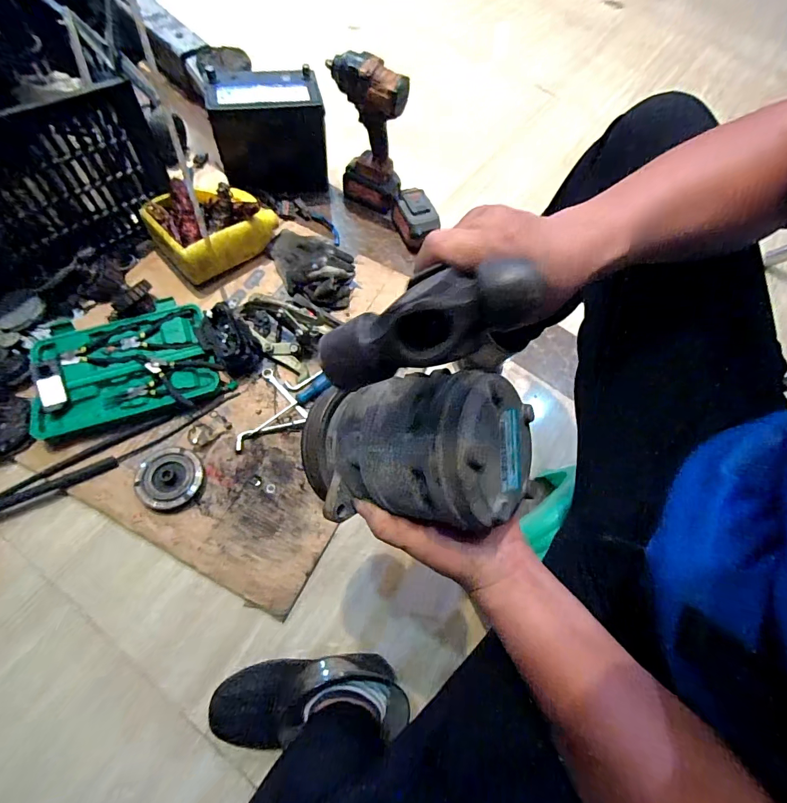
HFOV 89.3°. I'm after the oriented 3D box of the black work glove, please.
[{"bbox_3d":[-0.179,-0.280,0.844,0.181,0.070,0.167,2,66,-5],"label":"black work glove"}]

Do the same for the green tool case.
[{"bbox_3d":[-0.482,-0.071,0.719,0.300,0.062,0.232,-16,69,-13],"label":"green tool case"}]

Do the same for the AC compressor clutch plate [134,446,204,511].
[{"bbox_3d":[-0.368,0.125,0.656,0.095,0.015,0.102,-8,65,-29],"label":"AC compressor clutch plate"}]

